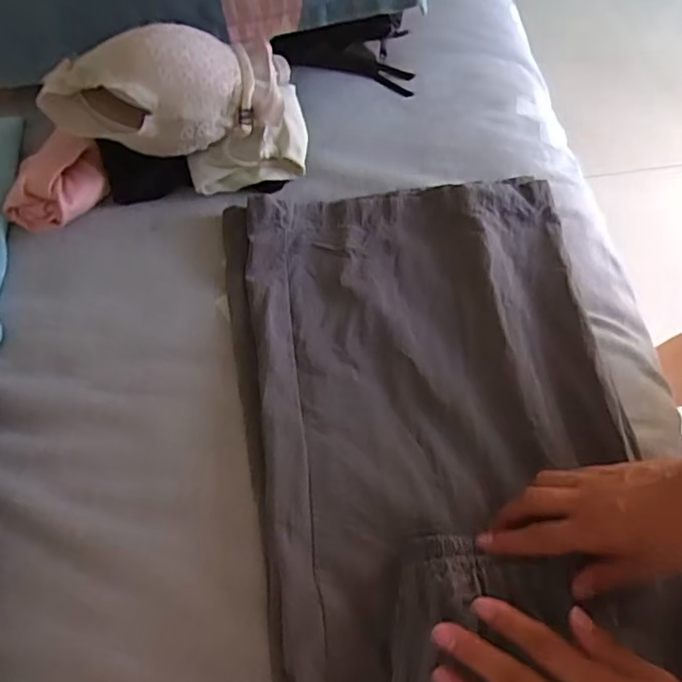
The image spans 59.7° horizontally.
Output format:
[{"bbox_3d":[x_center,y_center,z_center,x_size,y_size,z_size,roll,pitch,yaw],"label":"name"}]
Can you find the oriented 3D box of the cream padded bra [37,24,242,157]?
[{"bbox_3d":[-0.158,-0.197,0.459,0.154,0.061,0.078,-2,62,-2],"label":"cream padded bra"}]

